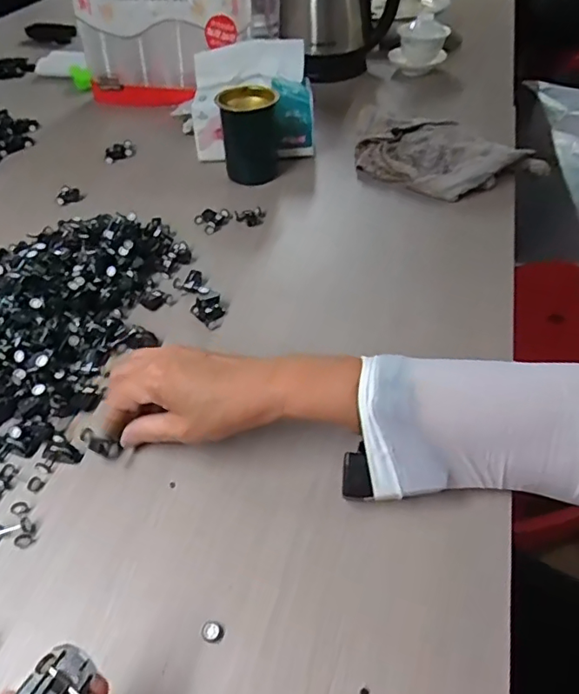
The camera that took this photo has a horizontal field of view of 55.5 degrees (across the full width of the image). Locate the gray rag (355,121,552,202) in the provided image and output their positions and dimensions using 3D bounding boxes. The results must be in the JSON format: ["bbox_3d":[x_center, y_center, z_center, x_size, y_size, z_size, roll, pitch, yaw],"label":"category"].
[{"bbox_3d":[0.203,-0.229,0.696,0.247,0.062,0.116,11,47,12],"label":"gray rag"}]

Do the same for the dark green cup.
[{"bbox_3d":[-0.052,-0.277,0.711,0.069,0.091,0.072,-1,45,1],"label":"dark green cup"}]

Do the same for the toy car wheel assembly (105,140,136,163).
[{"bbox_3d":[-0.242,-0.279,0.786,0.045,0.015,0.032,-17,47,-15],"label":"toy car wheel assembly"}]

